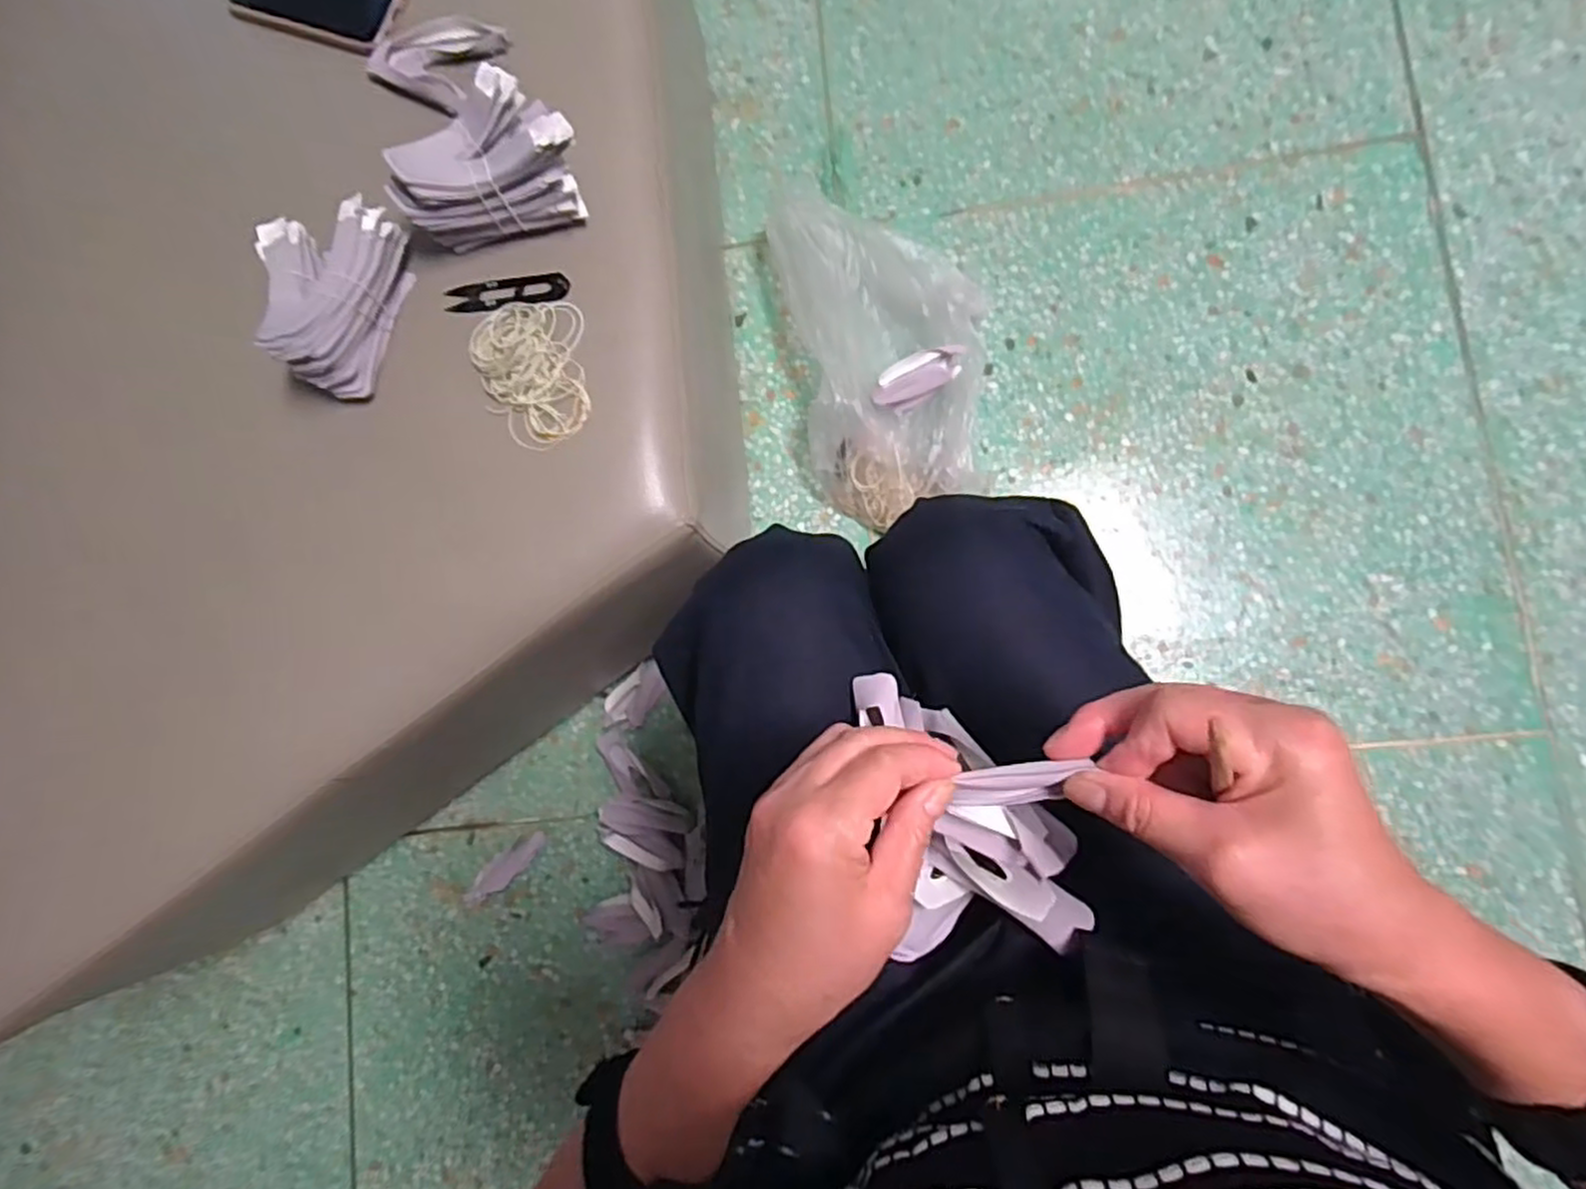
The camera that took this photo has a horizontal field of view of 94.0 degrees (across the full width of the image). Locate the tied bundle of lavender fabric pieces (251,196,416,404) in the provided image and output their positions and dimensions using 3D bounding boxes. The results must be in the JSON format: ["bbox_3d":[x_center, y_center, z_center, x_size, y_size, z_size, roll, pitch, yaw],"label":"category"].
[{"bbox_3d":[-0.352,-0.225,0.554,0.081,0.070,0.136,18,87,9],"label":"tied bundle of lavender fabric pieces"}]

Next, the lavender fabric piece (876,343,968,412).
[{"bbox_3d":[0.143,-0.250,0.852,0.111,0.031,0.048,-31,97,2],"label":"lavender fabric piece"}]

